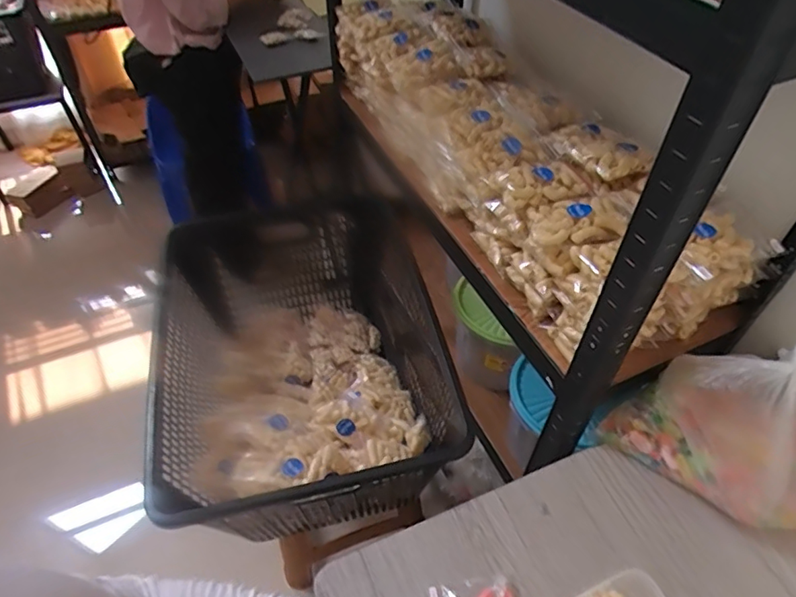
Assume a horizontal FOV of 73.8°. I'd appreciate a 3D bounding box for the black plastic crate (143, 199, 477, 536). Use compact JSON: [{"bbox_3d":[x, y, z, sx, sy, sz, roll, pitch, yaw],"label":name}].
[{"bbox_3d":[-0.187,0.094,0.963,0.394,0.284,0.646,-13,50,-11],"label":"black plastic crate"}]

